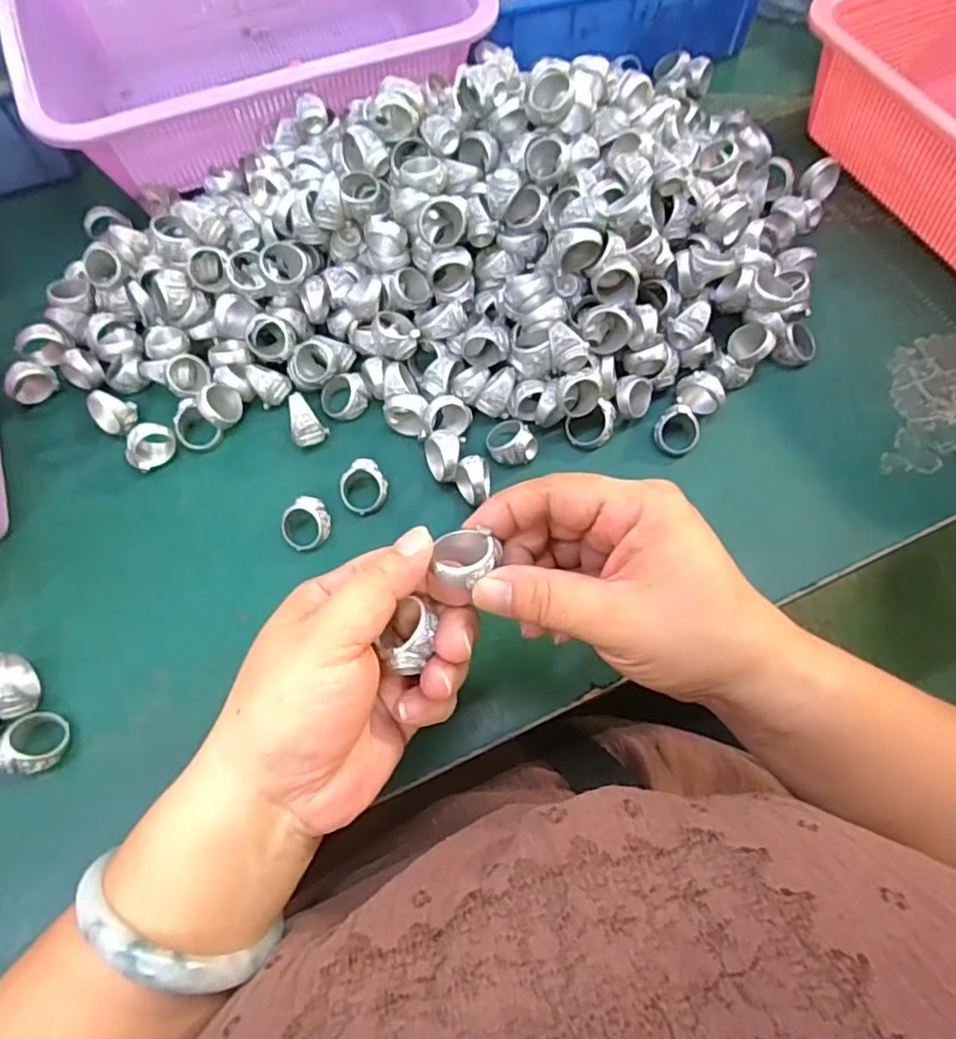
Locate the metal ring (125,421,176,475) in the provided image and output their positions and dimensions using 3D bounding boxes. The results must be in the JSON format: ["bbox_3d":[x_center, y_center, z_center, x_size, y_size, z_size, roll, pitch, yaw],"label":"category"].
[{"bbox_3d":[-0.184,-0.040,0.363,0.017,0.020,0.026,27,68,11],"label":"metal ring"}]

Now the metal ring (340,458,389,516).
[{"bbox_3d":[-0.061,-0.017,0.351,0.025,0.017,0.024,0,66,-1],"label":"metal ring"}]

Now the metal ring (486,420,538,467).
[{"bbox_3d":[0.019,-0.044,0.362,0.028,0.016,0.024,-1,66,-1],"label":"metal ring"}]

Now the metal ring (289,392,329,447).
[{"bbox_3d":[-0.095,-0.055,0.363,0.017,0.025,0.022,-4,66,-3],"label":"metal ring"}]

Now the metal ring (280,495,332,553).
[{"bbox_3d":[-0.090,0.003,0.340,0.026,0.019,0.023,-31,70,-13],"label":"metal ring"}]

